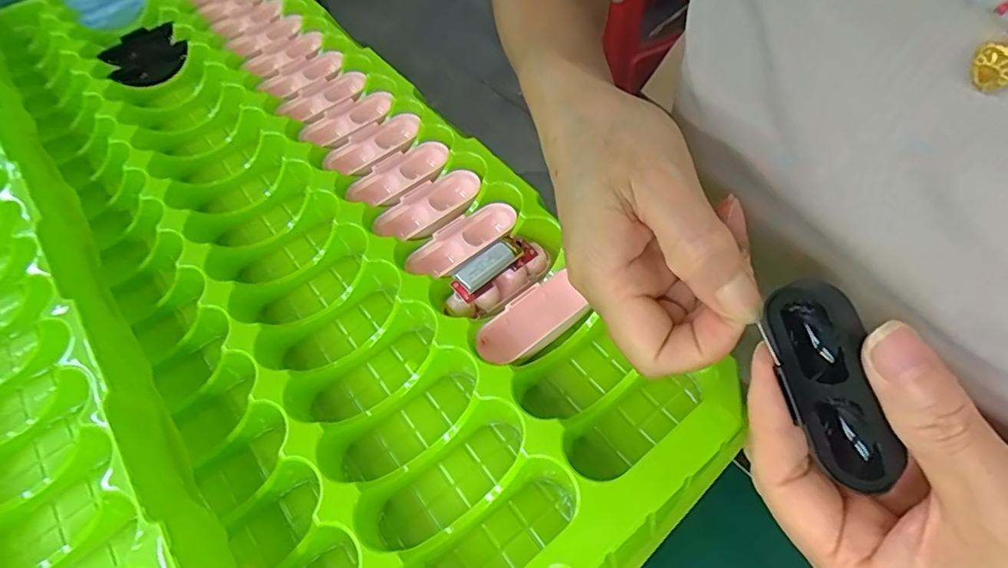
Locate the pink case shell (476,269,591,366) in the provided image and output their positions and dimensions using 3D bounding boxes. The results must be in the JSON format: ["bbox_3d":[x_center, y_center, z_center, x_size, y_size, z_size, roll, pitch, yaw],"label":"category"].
[{"bbox_3d":[0.013,0.017,0.253,0.053,0.018,0.021,-36,61,-17],"label":"pink case shell"}]

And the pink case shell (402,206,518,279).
[{"bbox_3d":[-0.021,-0.022,0.279,0.024,0.010,0.060,39,68,25],"label":"pink case shell"}]

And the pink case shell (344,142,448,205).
[{"bbox_3d":[-0.056,-0.060,0.304,0.029,0.011,0.059,38,68,25],"label":"pink case shell"}]

